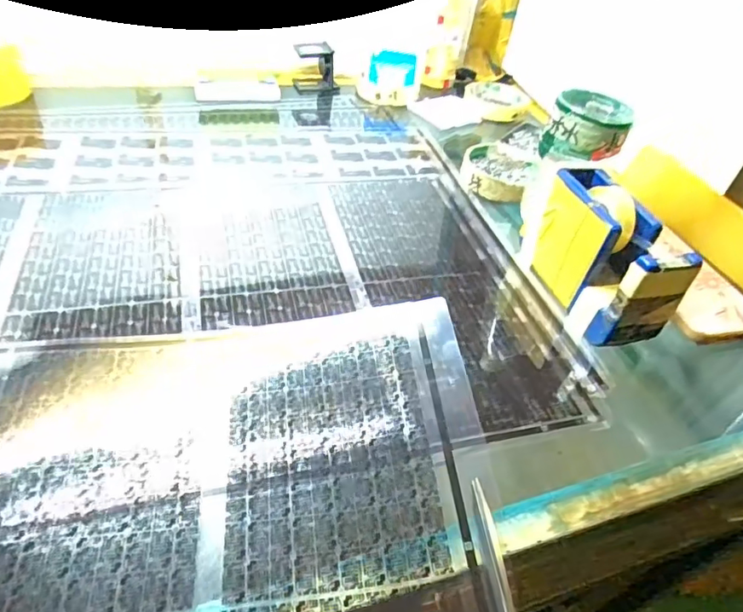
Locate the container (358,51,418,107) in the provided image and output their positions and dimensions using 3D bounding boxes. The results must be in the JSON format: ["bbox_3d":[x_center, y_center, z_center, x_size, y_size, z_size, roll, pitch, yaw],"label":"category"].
[{"bbox_3d":[0.022,-0.288,0.651,0.076,0.050,0.051,7,42,-1],"label":"container"}]

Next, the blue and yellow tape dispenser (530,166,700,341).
[{"bbox_3d":[0.170,-0.036,0.378,0.050,0.081,0.120,-8,44,-17],"label":"blue and yellow tape dispenser"}]

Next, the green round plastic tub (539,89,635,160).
[{"bbox_3d":[0.183,-0.152,0.435,0.062,0.043,0.069,23,44,16],"label":"green round plastic tub"}]

